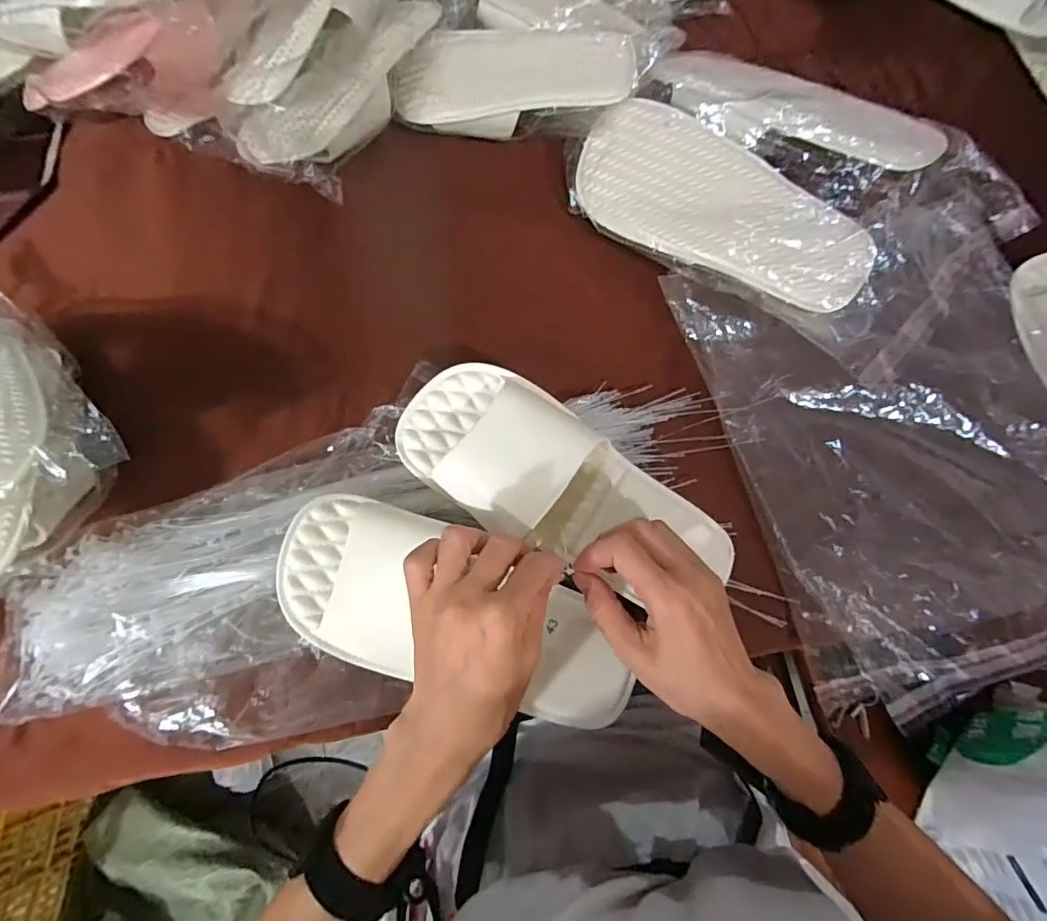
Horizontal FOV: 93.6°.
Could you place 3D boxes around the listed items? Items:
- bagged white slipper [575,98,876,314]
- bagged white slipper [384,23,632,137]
[{"bbox_3d":[0.168,-0.215,0.445,0.262,0.050,0.110,41,98,14],"label":"bagged white slipper"},{"bbox_3d":[-0.011,-0.367,0.472,0.228,0.029,0.097,-6,87,5],"label":"bagged white slipper"}]

